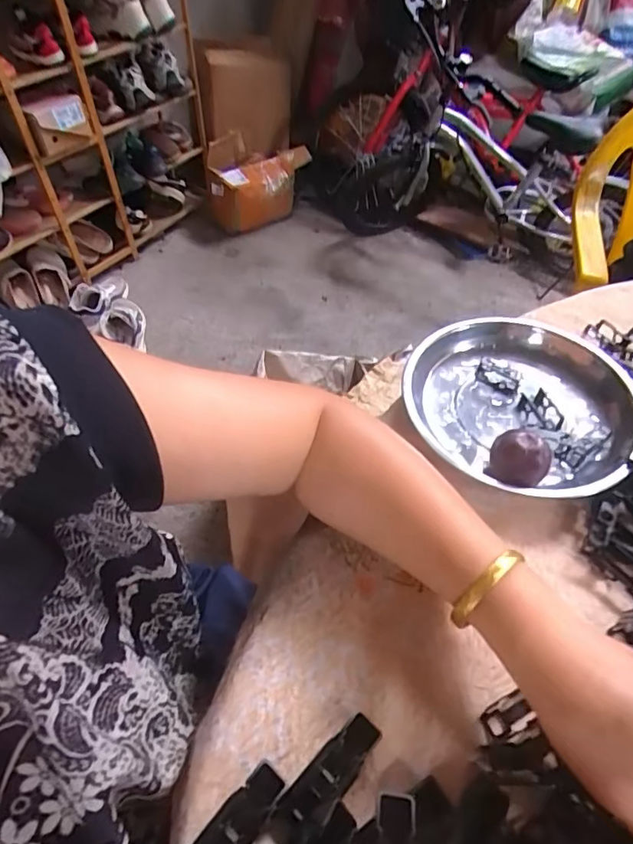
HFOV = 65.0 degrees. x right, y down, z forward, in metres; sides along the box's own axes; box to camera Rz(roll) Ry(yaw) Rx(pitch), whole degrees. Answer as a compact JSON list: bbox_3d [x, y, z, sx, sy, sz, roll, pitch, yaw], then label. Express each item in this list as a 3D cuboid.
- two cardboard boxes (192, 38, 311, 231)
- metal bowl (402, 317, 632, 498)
[{"bbox_3d":[-0.219,-0.943,1.686,0.335,0.520,0.267,-9,50,-5],"label":"two cardboard boxes"},{"bbox_3d":[0.166,-0.017,0.418,0.174,0.045,0.184,-1,50,2],"label":"metal bowl"}]

